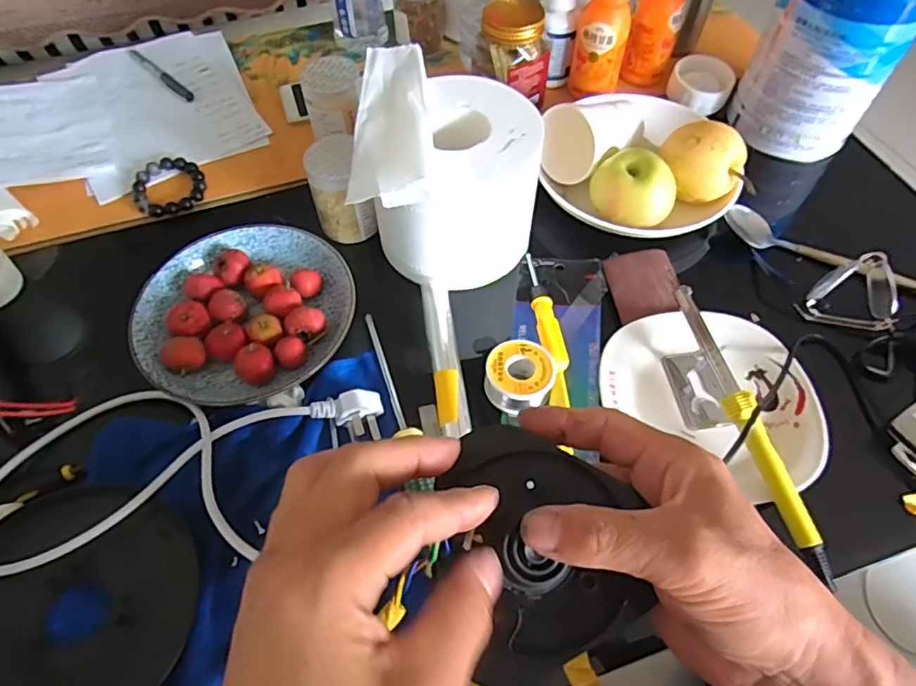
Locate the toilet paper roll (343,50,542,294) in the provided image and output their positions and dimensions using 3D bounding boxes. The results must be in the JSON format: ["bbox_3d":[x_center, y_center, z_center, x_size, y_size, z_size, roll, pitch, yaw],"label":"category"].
[{"bbox_3d":[-0.006,-0.154,0.508,0.148,0.131,0.180,1,58,1],"label":"toilet paper roll"}]

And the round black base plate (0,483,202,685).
[{"bbox_3d":[-0.252,0.171,0.366,0.158,0.018,0.154,0,58,0],"label":"round black base plate"}]

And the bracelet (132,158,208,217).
[{"bbox_3d":[-0.300,-0.164,0.588,0.070,0.015,0.069,-18,59,-11],"label":"bracelet"}]

